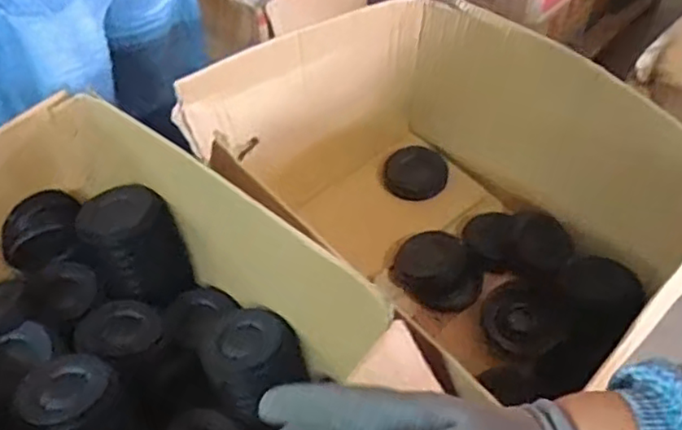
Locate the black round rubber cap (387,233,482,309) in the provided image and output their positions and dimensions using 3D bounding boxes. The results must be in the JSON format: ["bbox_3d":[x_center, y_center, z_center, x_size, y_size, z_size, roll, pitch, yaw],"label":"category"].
[{"bbox_3d":[0.168,0.094,1.091,0.150,0.049,0.128,24,52,20],"label":"black round rubber cap"}]

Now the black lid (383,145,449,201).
[{"bbox_3d":[0.141,-0.076,1.209,0.116,0.114,0.021,-27,26,17],"label":"black lid"}]

